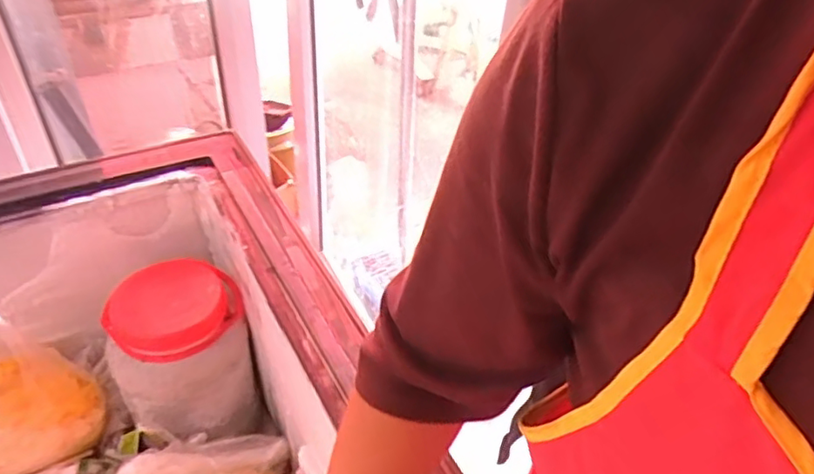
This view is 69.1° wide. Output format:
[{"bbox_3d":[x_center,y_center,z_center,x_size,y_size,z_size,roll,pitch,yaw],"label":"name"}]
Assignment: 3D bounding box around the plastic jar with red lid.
[{"bbox_3d":[-0.297,0.155,0.786,0.167,0.198,0.166,-10,44,-16],"label":"plastic jar with red lid"}]

